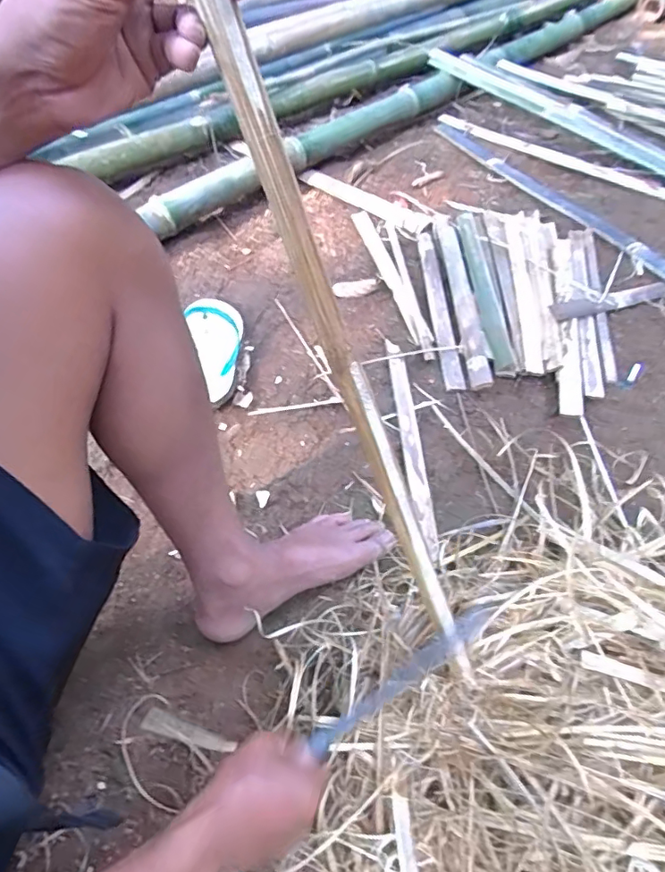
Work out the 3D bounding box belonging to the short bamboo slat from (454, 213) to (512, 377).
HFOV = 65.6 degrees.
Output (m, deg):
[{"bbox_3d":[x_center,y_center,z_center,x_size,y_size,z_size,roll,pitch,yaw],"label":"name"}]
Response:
[{"bbox_3d":[0.267,-0.277,0.933,0.034,0.014,0.414,-1,56,0],"label":"short bamboo slat"}]

